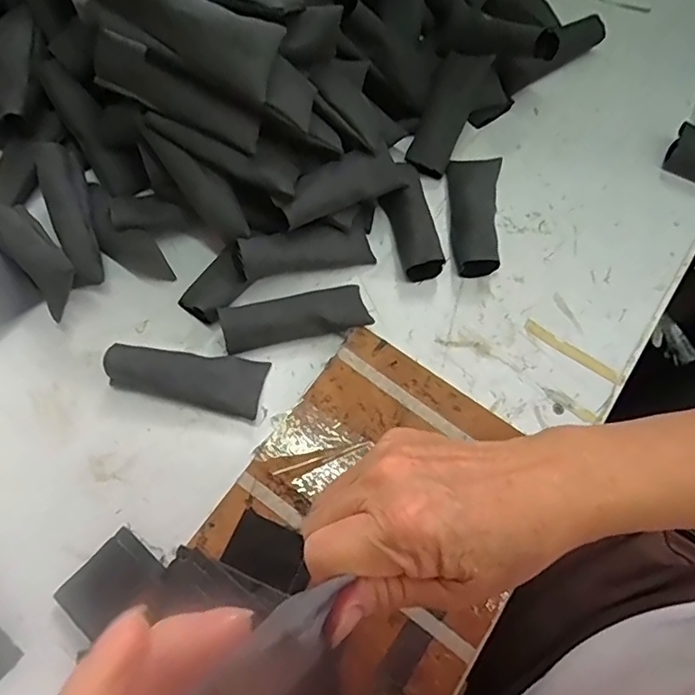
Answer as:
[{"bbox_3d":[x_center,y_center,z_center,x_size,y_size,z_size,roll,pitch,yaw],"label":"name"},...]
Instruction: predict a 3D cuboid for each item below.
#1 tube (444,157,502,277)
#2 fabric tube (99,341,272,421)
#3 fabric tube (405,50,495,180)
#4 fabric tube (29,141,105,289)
[{"bbox_3d":[0.098,-0.106,0.435,0.040,0.025,0.103,7,69,1],"label":"tube"},{"bbox_3d":[-0.111,0.021,0.385,0.103,0.025,0.041,8,69,1],"label":"fabric tube"},{"bbox_3d":[0.078,-0.190,0.450,0.036,0.018,0.102,23,94,7],"label":"fabric tube"},{"bbox_3d":[-0.203,-0.097,0.408,0.026,0.017,0.108,-19,86,-9],"label":"fabric tube"}]

